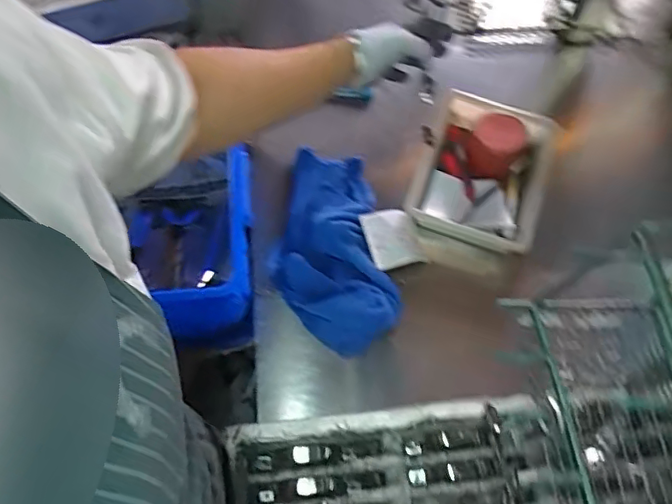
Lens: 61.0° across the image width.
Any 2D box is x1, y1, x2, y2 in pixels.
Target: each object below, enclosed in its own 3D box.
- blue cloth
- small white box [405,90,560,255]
[{"bbox_3d":[-0.014,-0.019,0.808,0.159,0.058,0.316,-9,63,-6],"label":"blue cloth"},{"bbox_3d":[0.225,-0.113,0.875,0.174,0.103,0.241,20,64,9],"label":"small white box"}]

